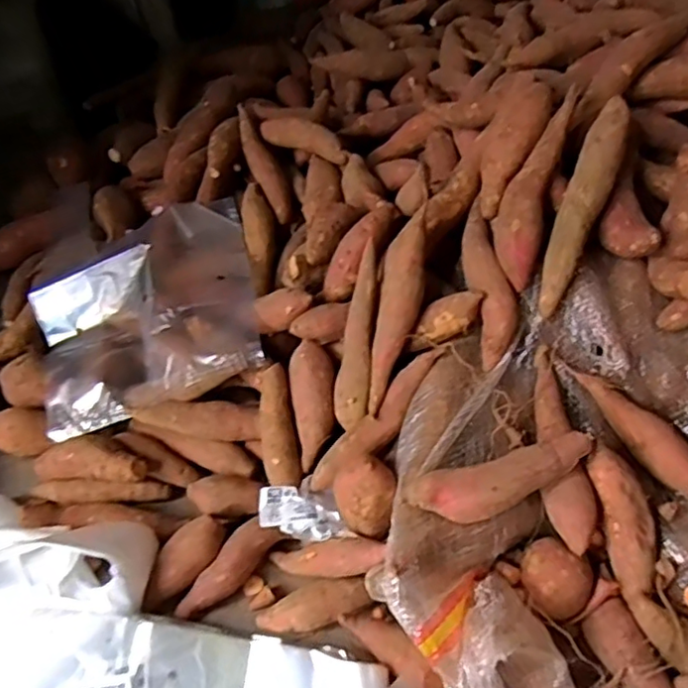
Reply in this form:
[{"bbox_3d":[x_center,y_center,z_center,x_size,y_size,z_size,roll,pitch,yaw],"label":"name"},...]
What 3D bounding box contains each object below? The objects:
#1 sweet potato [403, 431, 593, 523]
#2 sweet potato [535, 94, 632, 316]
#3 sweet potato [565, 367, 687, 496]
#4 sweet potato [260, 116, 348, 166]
[{"bbox_3d":[0.110,0.096,0.421,0.126,0.031,0.035,-15,54,-6],"label":"sweet potato"},{"bbox_3d":[0.185,-0.109,0.481,0.032,0.026,0.175,19,84,18],"label":"sweet potato"},{"bbox_3d":[0.223,0.067,0.457,0.030,0.031,0.124,-31,57,-17],"label":"sweet potato"},{"bbox_3d":[-0.043,-0.223,0.670,0.104,0.033,0.027,22,58,20],"label":"sweet potato"}]

